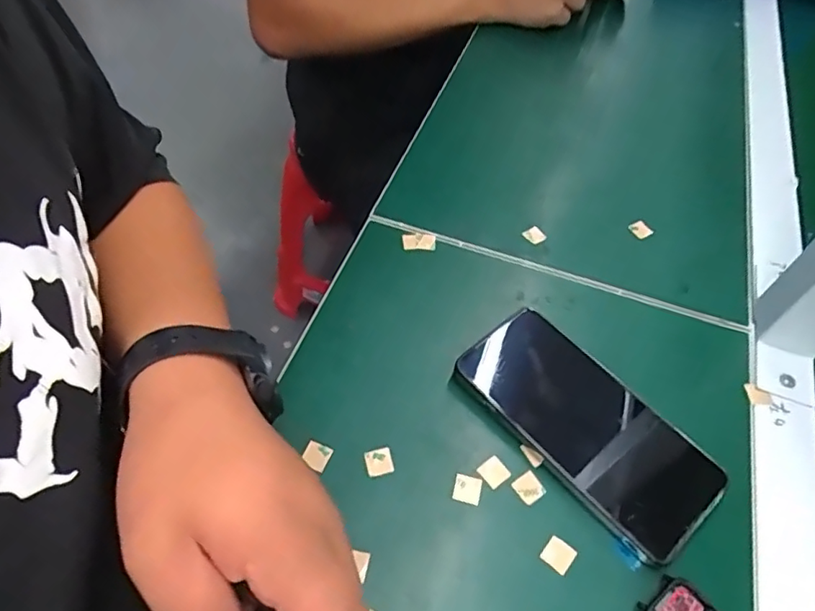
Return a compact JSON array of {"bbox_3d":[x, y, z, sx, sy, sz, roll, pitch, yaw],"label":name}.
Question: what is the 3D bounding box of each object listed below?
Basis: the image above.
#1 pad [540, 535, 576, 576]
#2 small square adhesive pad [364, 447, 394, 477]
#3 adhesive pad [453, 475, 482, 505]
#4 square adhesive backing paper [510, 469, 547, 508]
[{"bbox_3d":[0.084,0.137,0.313,0.015,0.004,0.015,35,59,19],"label":"pad"},{"bbox_3d":[-0.017,0.093,0.340,0.016,0.004,0.016,-10,56,-12],"label":"small square adhesive pad"},{"bbox_3d":[0.035,0.107,0.332,0.016,0.004,0.016,14,54,5],"label":"adhesive pad"},{"bbox_3d":[0.072,0.107,0.335,0.016,0.004,0.017,-32,63,-25],"label":"square adhesive backing paper"}]

